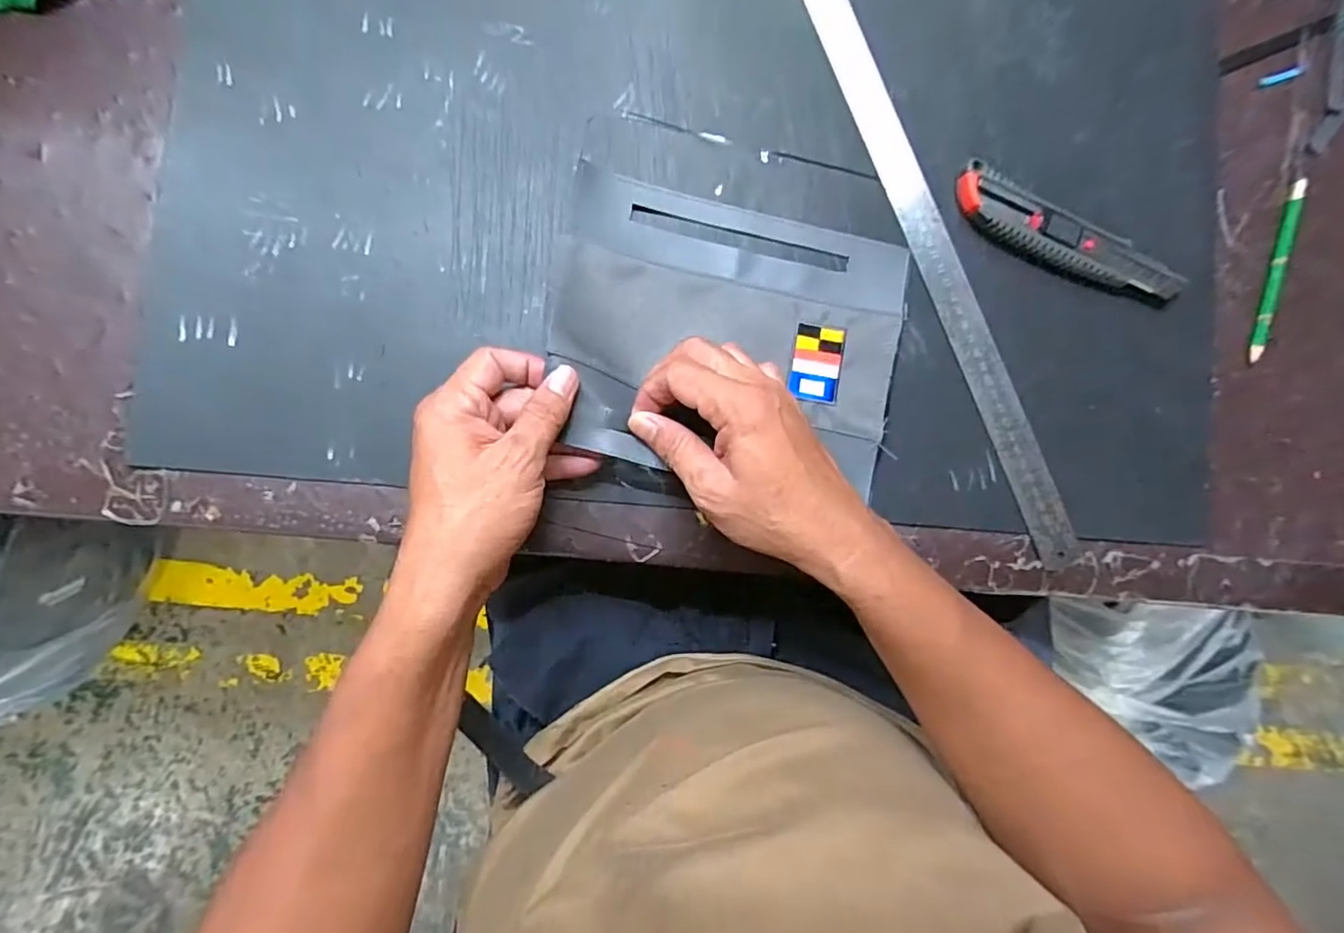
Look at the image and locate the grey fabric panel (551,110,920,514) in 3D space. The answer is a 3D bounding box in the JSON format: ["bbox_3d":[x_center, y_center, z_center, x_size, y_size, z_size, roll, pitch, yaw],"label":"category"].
[{"bbox_3d":[0.040,-0.101,0.361,0.213,0.032,0.209,10,86,-5],"label":"grey fabric panel"}]

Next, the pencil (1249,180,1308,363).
[{"bbox_3d":[0.427,-0.140,0.416,0.010,0.009,0.138,21,85,-4],"label":"pencil"}]

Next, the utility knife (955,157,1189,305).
[{"bbox_3d":[0.260,-0.150,0.391,0.162,0.017,0.042,27,84,-4],"label":"utility knife"}]

